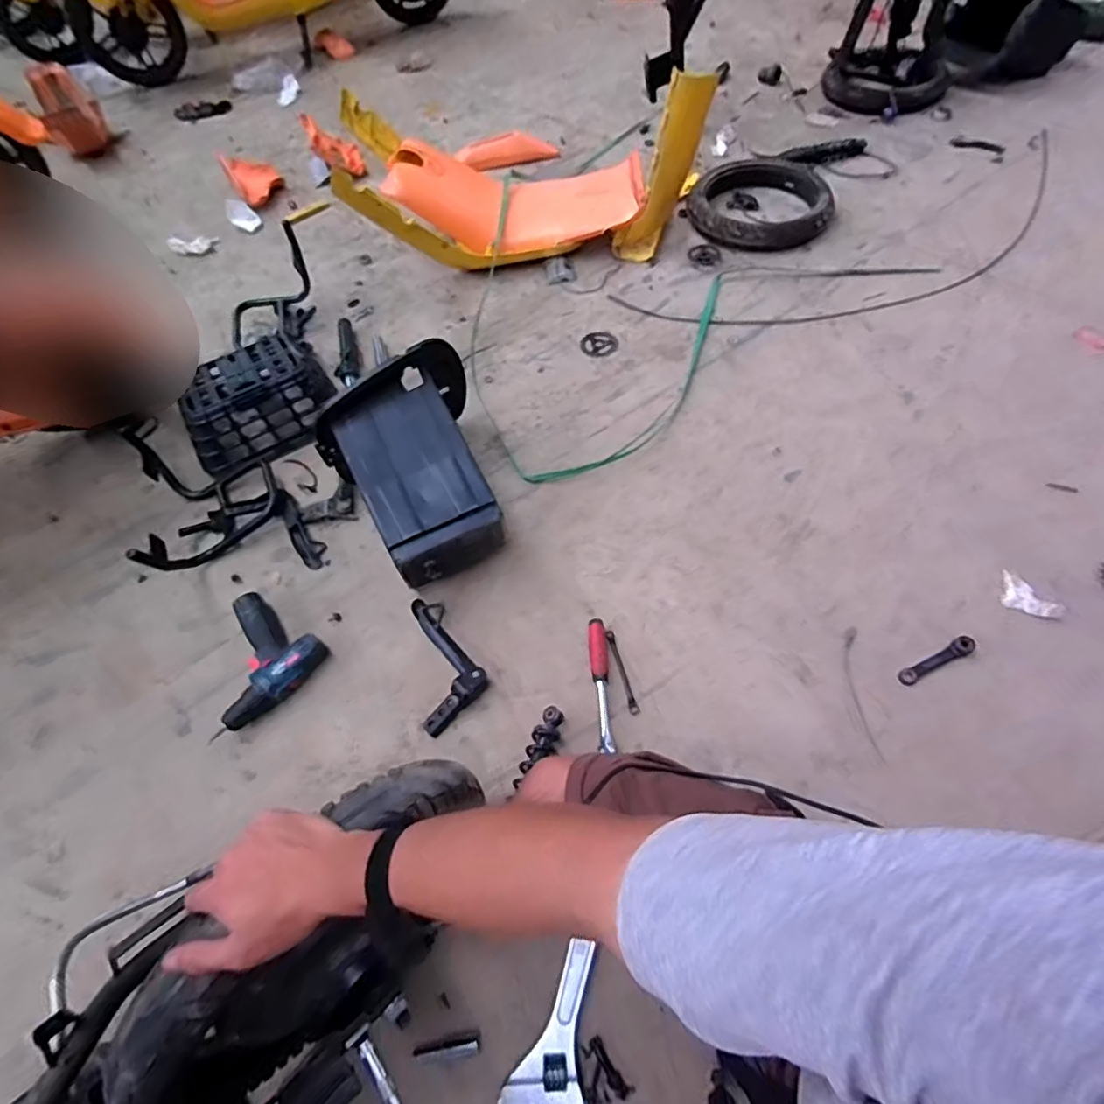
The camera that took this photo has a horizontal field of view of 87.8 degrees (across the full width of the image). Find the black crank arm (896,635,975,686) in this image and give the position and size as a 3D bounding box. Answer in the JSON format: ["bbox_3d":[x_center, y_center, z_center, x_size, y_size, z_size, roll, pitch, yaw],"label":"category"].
[{"bbox_3d":[0.583,0.164,0.869,0.129,0.016,0.025,-24,60,-10],"label":"black crank arm"}]

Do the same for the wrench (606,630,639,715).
[{"bbox_3d":[0.110,0.187,0.906,0.014,0.005,0.139,-14,59,-4],"label":"wrench"}]

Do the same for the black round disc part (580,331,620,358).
[{"bbox_3d":[0.113,-0.496,1.368,0.085,0.008,0.095,-16,59,-5],"label":"black round disc part"}]

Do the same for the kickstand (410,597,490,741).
[{"bbox_3d":[-0.165,0.172,0.928,0.106,0.031,0.226,-12,59,-3],"label":"kickstand"}]

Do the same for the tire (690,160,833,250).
[{"bbox_3d":[0.559,-0.931,1.533,0.360,0.064,0.399,21,63,16],"label":"tire"}]

